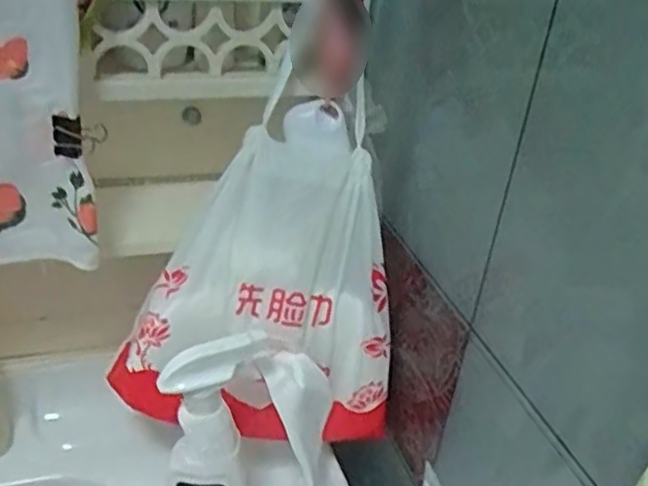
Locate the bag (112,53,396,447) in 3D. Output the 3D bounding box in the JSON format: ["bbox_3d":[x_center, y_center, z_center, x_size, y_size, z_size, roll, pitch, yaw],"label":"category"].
[{"bbox_3d":[-0.066,0.044,0.634,0.249,0.280,0.146,-8,36,-19],"label":"bag"}]

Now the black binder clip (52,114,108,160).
[{"bbox_3d":[-0.193,-0.086,0.550,0.042,0.038,0.017,-20,41,-33],"label":"black binder clip"}]

